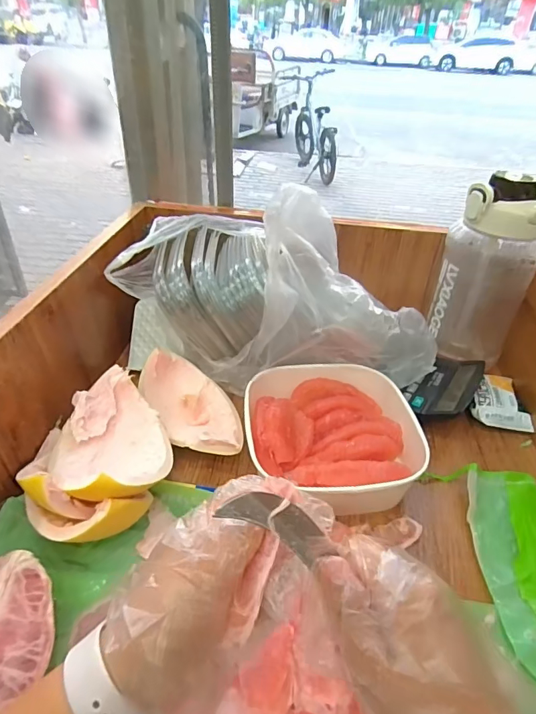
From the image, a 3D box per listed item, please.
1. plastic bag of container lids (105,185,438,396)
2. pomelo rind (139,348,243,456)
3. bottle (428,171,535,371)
[{"bbox_3d":[0.009,-0.076,0.476,0.355,0.188,0.141,17,39,16],"label":"plastic bag of container lids"},{"bbox_3d":[-0.074,0.053,0.452,0.077,0.042,0.153,-21,44,-29],"label":"pomelo rind"},{"bbox_3d":[0.266,-0.094,0.519,0.116,0.210,0.077,22,41,23],"label":"bottle"}]

